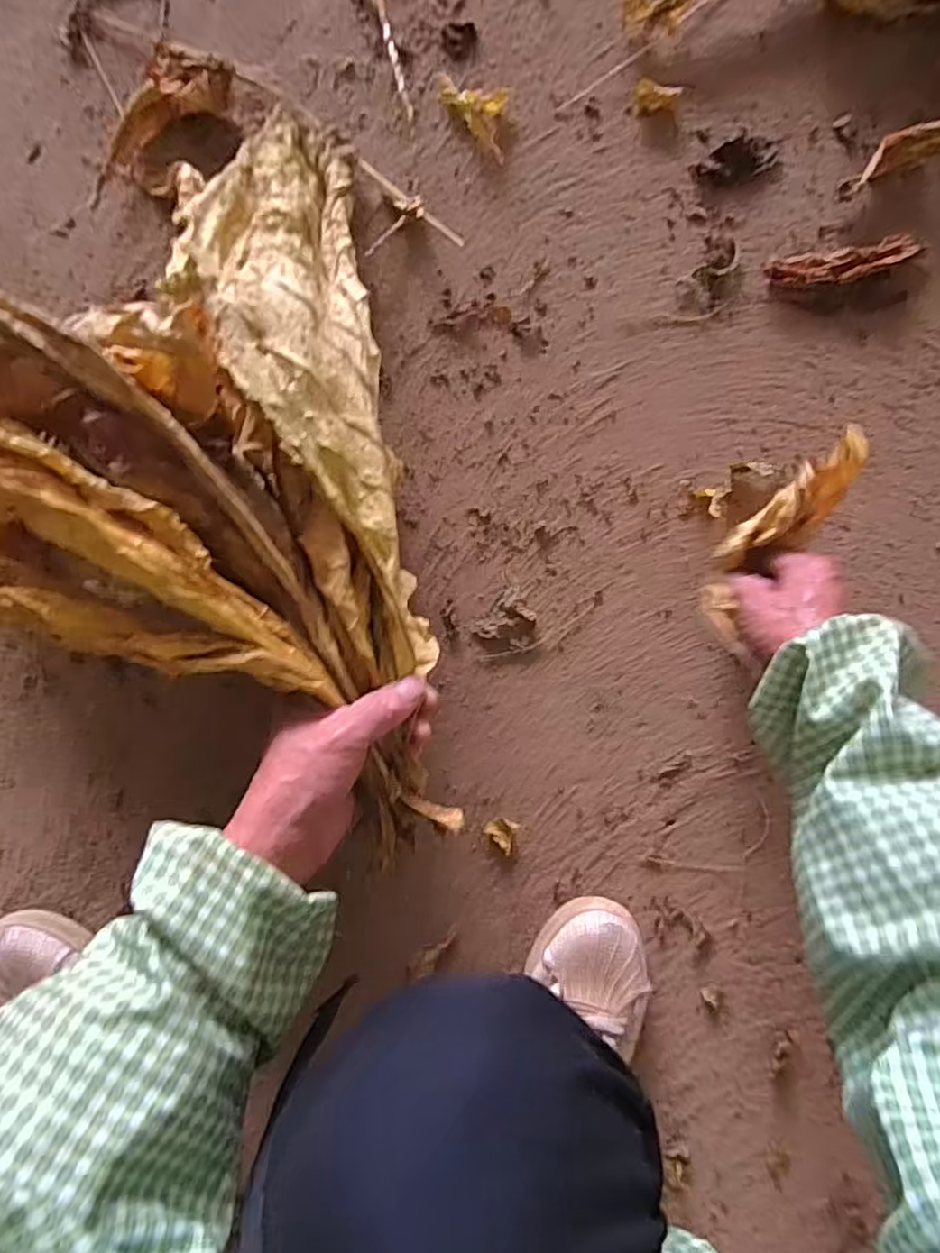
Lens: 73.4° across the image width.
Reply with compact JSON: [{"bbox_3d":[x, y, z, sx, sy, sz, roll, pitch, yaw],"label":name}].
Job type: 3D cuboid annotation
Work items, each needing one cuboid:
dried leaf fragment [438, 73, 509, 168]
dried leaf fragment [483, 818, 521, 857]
[{"bbox_3d":[0.008,-0.377,0.456,0.033,0.010,0.072,-44,92,2],"label":"dried leaf fragment"},{"bbox_3d":[0.027,0.160,0.488,0.027,0.004,0.022,44,92,-2],"label":"dried leaf fragment"}]

